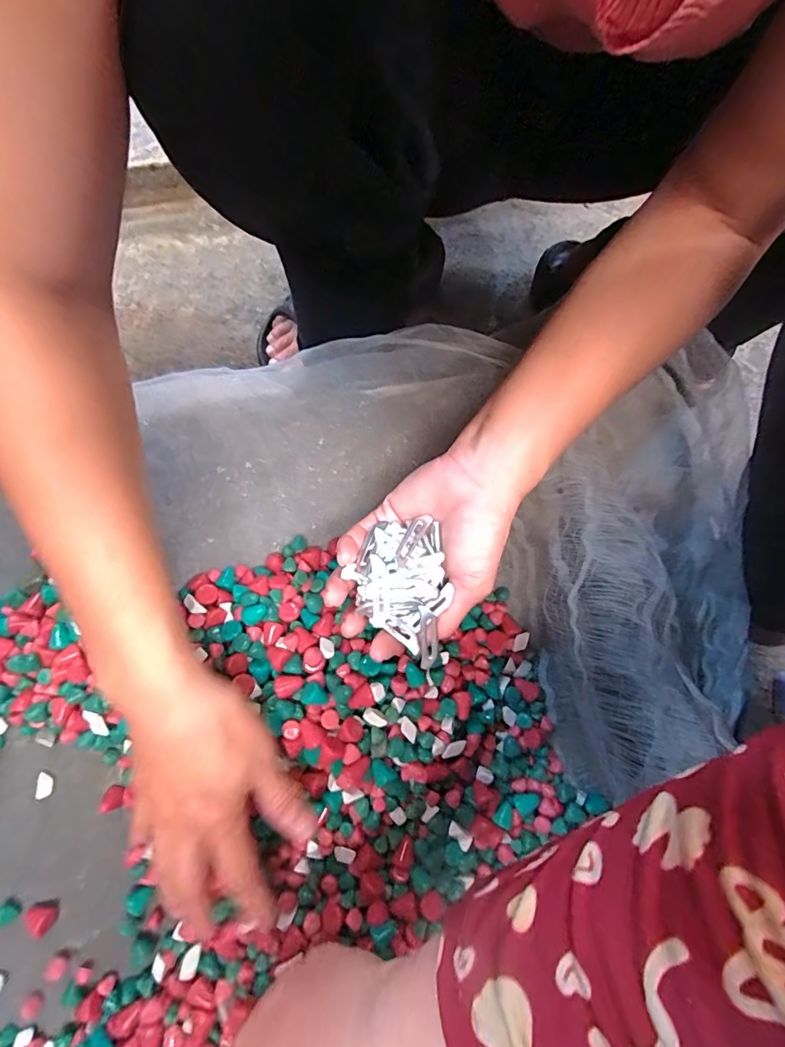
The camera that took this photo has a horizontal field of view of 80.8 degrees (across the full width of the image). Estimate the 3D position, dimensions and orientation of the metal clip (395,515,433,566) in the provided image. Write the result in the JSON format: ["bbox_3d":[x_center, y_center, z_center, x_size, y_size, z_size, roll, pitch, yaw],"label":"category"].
[{"bbox_3d":[0.010,0.010,0.273,0.010,0.007,0.034,30,65,5],"label":"metal clip"}]

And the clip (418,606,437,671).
[{"bbox_3d":[0.020,0.067,0.265,0.010,0.006,0.038,-3,99,-2],"label":"clip"}]

